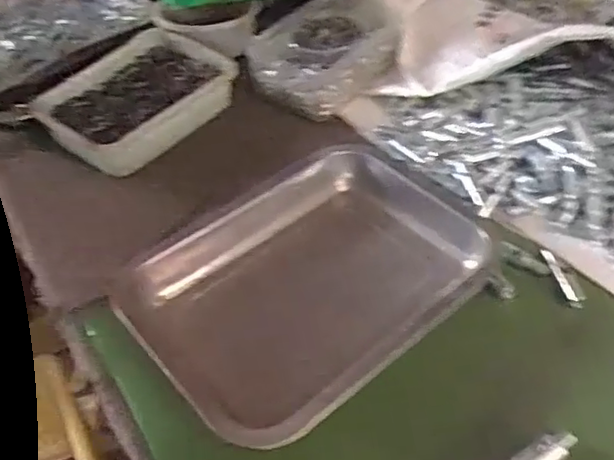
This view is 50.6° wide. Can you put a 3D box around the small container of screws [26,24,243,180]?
[{"bbox_3d":[-0.169,-0.128,0.652,0.129,0.040,0.179,28,54,27],"label":"small container of screws"}]

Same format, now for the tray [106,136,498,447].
[{"bbox_3d":[0.006,0.036,0.491,0.250,0.046,0.189,-35,53,-27],"label":"tray"}]

